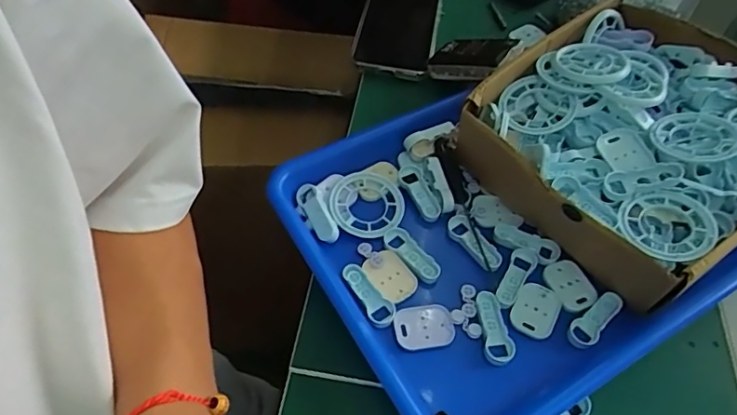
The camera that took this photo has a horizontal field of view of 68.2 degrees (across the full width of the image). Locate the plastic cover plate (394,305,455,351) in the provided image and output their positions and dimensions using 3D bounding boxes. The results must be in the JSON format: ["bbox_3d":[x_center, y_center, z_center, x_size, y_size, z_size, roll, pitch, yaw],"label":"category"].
[{"bbox_3d":[0.038,0.082,0.373,0.040,0.004,0.030,-7,54,-10],"label":"plastic cover plate"}]

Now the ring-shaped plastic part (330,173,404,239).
[{"bbox_3d":[-0.001,-0.003,0.427,0.057,0.012,0.056,2,53,-3],"label":"ring-shaped plastic part"}]

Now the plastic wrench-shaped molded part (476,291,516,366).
[{"bbox_3d":[0.086,0.081,0.369,0.019,0.004,0.050,0,53,-5],"label":"plastic wrench-shaped molded part"}]

